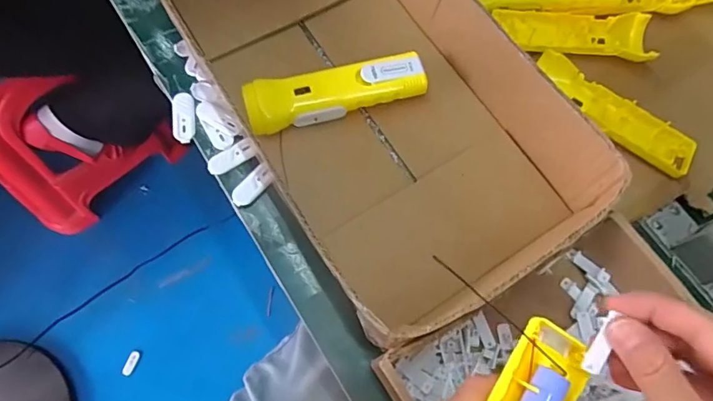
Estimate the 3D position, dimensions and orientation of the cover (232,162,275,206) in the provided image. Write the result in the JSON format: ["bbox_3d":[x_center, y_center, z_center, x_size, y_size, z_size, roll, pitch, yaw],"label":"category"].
[{"bbox_3d":[-0.095,-0.014,0.443,0.018,0.009,0.044,43,72,13],"label":"cover"}]

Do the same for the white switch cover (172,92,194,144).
[{"bbox_3d":[-0.167,-0.081,0.466,0.019,0.004,0.052,-4,69,-5],"label":"white switch cover"}]

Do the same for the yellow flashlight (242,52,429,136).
[{"bbox_3d":[-0.020,-0.100,0.448,0.163,0.037,0.052,-16,70,-9],"label":"yellow flashlight"}]

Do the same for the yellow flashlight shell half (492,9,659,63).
[{"bbox_3d":[0.225,-0.168,0.499,0.157,0.021,0.055,2,68,-2],"label":"yellow flashlight shell half"}]

